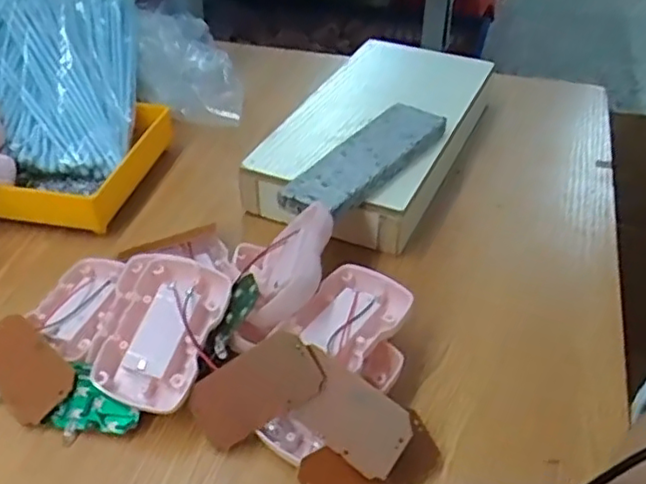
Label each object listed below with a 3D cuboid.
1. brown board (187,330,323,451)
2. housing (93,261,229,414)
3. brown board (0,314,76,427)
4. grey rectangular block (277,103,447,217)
[{"bbox_3d":[-0.037,0.079,0.345,0.073,0.004,0.039,-34,81,12],"label":"brown board"},{"bbox_3d":[-0.091,0.051,0.372,0.054,0.013,0.087,18,62,3],"label":"housing"},{"bbox_3d":[-0.174,0.073,0.377,0.067,0.006,0.037,39,71,23],"label":"brown board"},{"bbox_3d":[0.033,-0.062,0.478,0.046,0.013,0.156,30,51,25],"label":"grey rectangular block"}]

